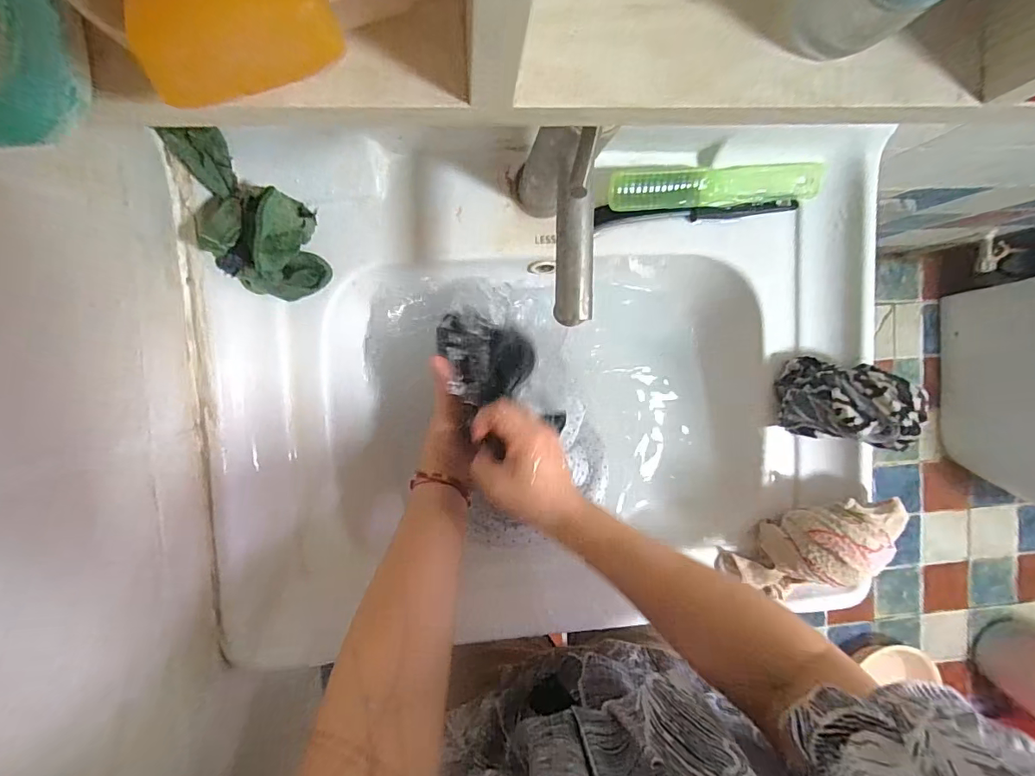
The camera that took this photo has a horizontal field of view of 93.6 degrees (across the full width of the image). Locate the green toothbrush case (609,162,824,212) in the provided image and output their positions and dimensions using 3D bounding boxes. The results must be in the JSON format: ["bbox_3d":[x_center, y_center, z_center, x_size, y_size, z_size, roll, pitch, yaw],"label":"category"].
[{"bbox_3d":[0.184,-0.188,0.454,0.200,0.019,0.032,-5,96,-7],"label":"green toothbrush case"}]

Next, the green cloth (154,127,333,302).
[{"bbox_3d":[-0.220,-0.143,0.393,0.082,0.057,0.149,-27,99,-4],"label":"green cloth"}]

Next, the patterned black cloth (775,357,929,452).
[{"bbox_3d":[0.302,0.013,0.445,0.080,0.088,0.074,3,95,-8],"label":"patterned black cloth"}]

